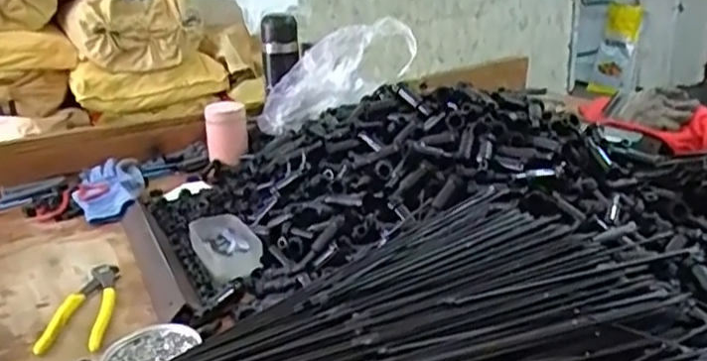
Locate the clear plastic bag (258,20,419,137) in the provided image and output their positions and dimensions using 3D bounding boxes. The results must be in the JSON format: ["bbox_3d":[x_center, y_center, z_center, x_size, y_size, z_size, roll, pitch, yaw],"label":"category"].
[{"bbox_3d":[-0.038,-0.161,1.110,0.292,0.107,0.068,-33,18,15],"label":"clear plastic bag"}]

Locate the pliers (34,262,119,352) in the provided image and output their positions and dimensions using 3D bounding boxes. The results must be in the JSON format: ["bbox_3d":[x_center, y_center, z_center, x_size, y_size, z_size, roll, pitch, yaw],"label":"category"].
[{"bbox_3d":[-0.289,0.134,0.756,0.058,0.012,0.154,-3,20,-1],"label":"pliers"}]

